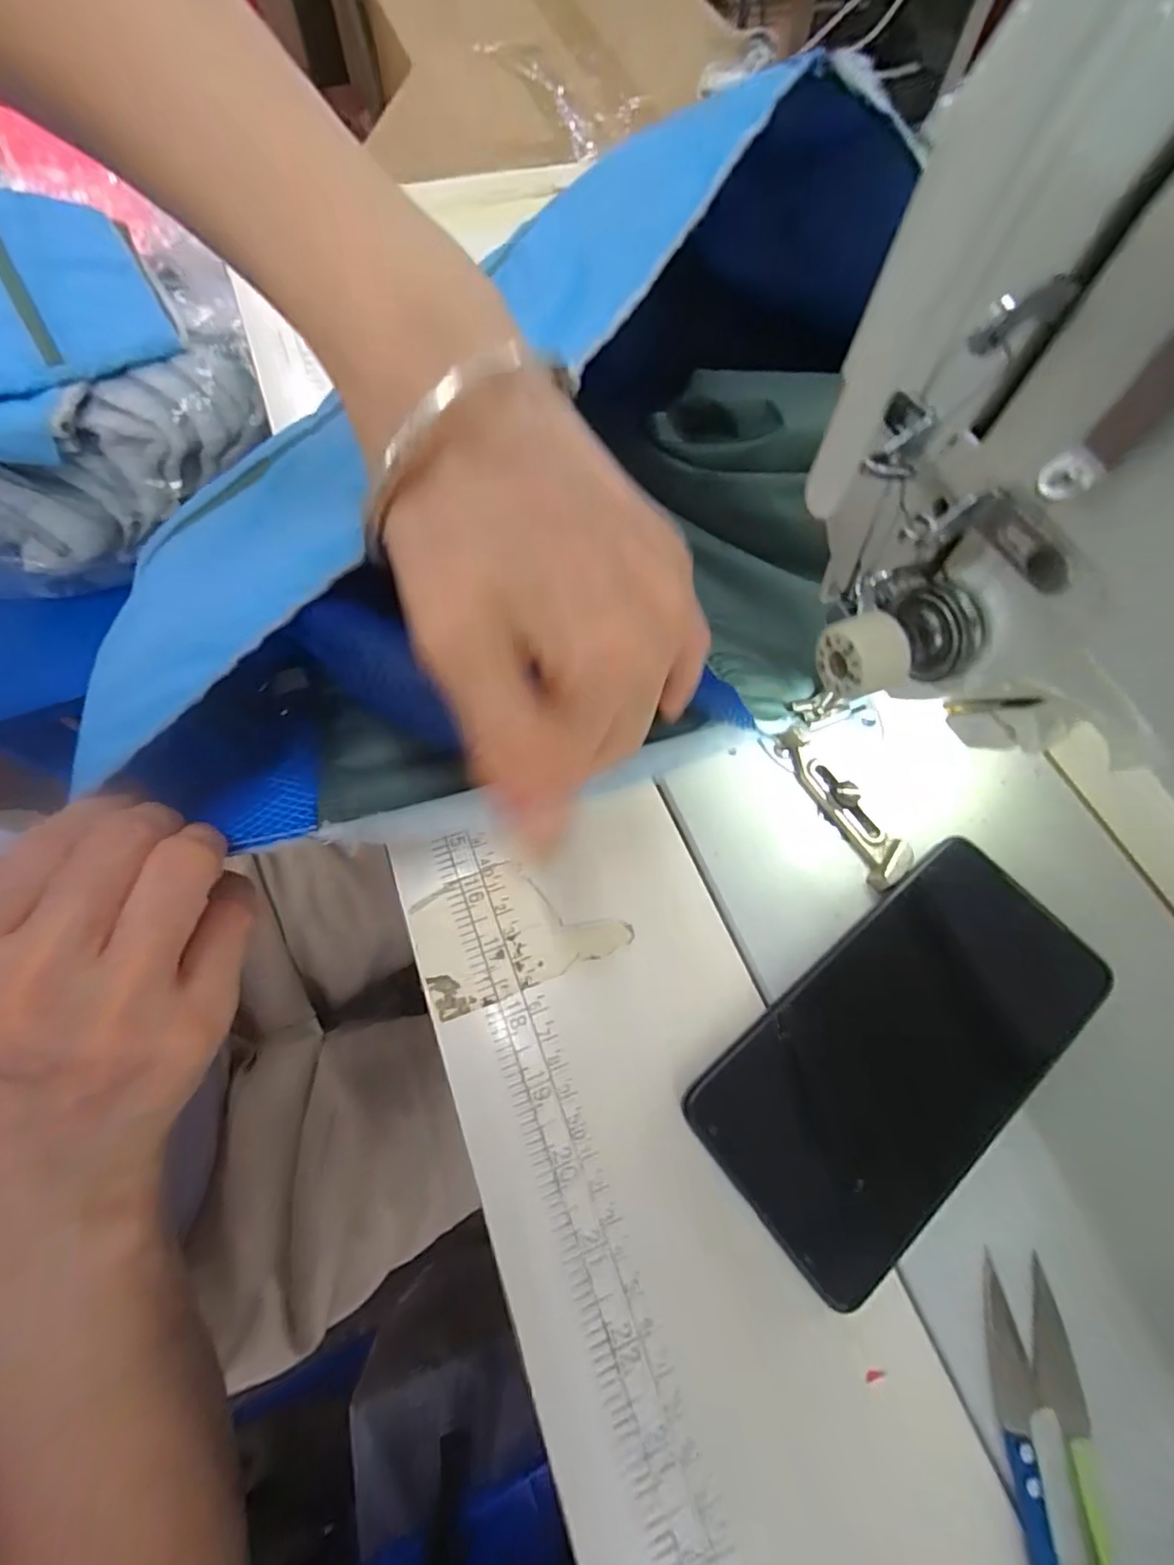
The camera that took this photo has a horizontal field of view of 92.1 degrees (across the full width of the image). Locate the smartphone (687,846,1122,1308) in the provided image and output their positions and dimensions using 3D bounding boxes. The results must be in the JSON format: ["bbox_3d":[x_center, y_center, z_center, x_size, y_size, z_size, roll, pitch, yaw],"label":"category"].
[{"bbox_3d":[0.117,0.096,0.212,0.160,0.014,0.072,-36,72,-15],"label":"smartphone"}]

